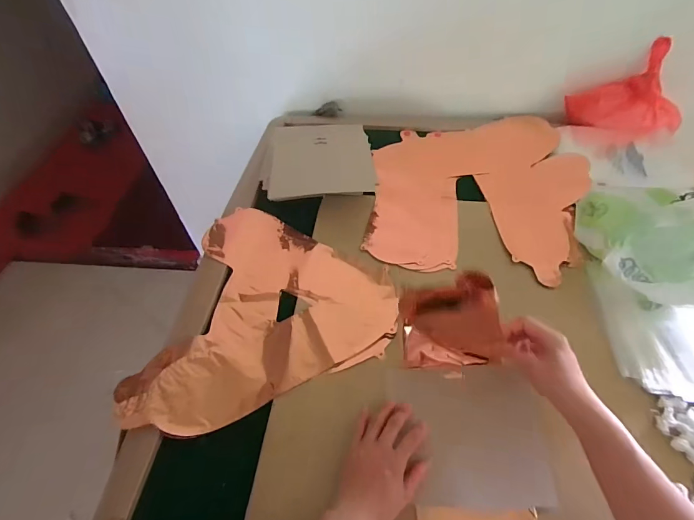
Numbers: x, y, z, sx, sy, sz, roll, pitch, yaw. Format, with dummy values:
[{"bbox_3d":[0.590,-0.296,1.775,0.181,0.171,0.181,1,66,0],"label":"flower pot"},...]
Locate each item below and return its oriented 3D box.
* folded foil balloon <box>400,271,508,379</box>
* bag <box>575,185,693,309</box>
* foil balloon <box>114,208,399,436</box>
[{"bbox_3d":[0.131,0.085,0.473,0.125,0.170,0.057,4,55,7],"label":"folded foil balloon"},{"bbox_3d":[0.514,-0.041,0.559,0.243,0.153,0.197,9,56,10],"label":"bag"},{"bbox_3d":[-0.162,0.055,0.625,0.410,0.014,0.361,-20,56,-10],"label":"foil balloon"}]

